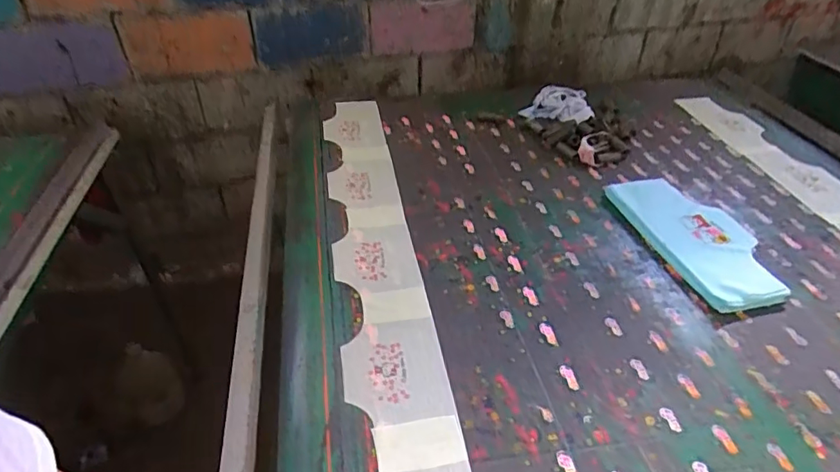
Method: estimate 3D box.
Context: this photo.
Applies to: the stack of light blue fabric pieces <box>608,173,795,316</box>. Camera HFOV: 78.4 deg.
[{"bbox_3d":[0.499,-0.005,0.924,0.191,0.034,0.332,-12,40,-15],"label":"stack of light blue fabric pieces"}]

